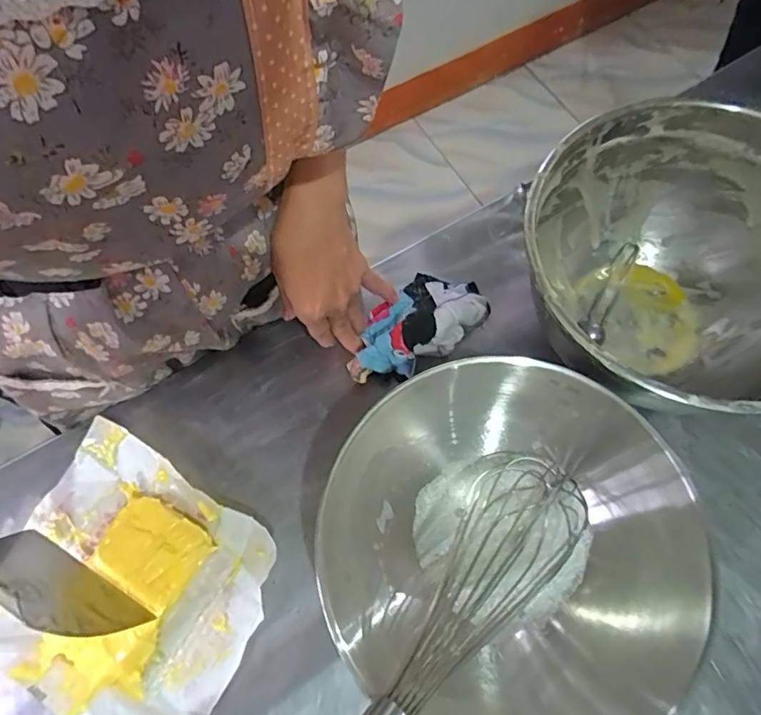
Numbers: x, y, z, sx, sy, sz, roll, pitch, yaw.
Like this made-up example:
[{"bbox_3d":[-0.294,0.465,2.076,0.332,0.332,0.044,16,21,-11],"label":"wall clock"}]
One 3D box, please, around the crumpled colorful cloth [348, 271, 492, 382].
[{"bbox_3d":[0.032,-0.035,0.448,0.145,0.058,0.073,-39,71,-15],"label":"crumpled colorful cloth"}]

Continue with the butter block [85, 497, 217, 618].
[{"bbox_3d":[-0.178,0.151,0.396,0.073,0.029,0.062,29,70,13],"label":"butter block"}]

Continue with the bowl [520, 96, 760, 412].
[{"bbox_3d":[0.237,-0.061,0.417,0.253,0.142,0.250,0,66,1],"label":"bowl"}]

